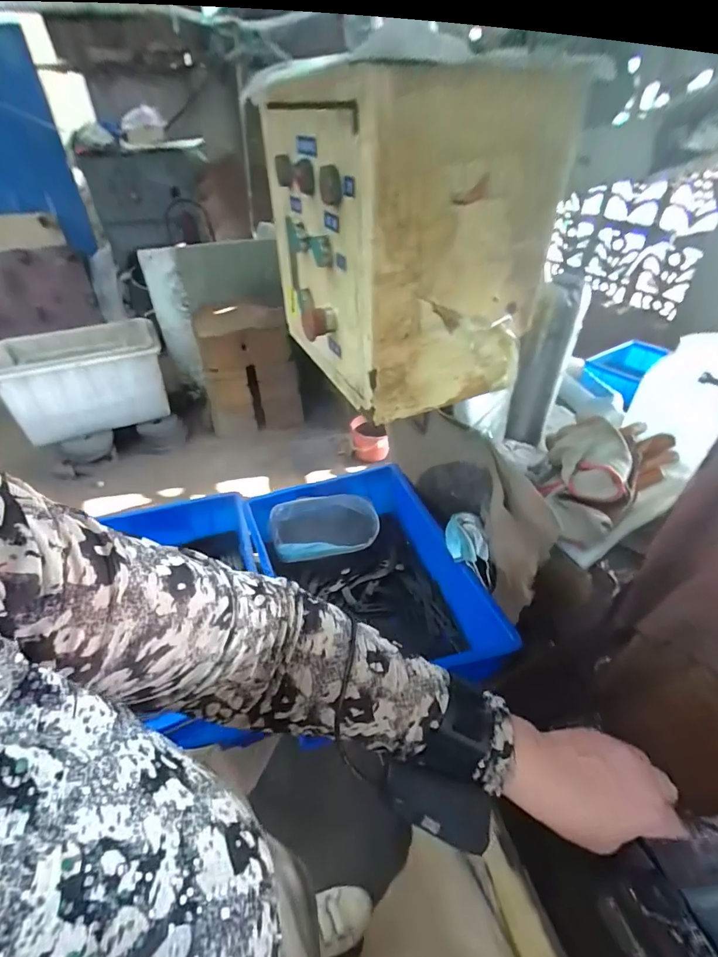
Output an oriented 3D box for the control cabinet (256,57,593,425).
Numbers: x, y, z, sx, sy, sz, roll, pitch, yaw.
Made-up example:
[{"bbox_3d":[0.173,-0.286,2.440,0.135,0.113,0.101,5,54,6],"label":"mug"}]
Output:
[{"bbox_3d":[0.036,-0.254,0.485,0.220,0.274,0.265,-24,45,-26],"label":"control cabinet"}]

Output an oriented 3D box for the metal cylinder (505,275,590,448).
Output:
[{"bbox_3d":[0.244,-0.148,0.585,0.064,0.217,0.046,17,43,19],"label":"metal cylinder"}]

